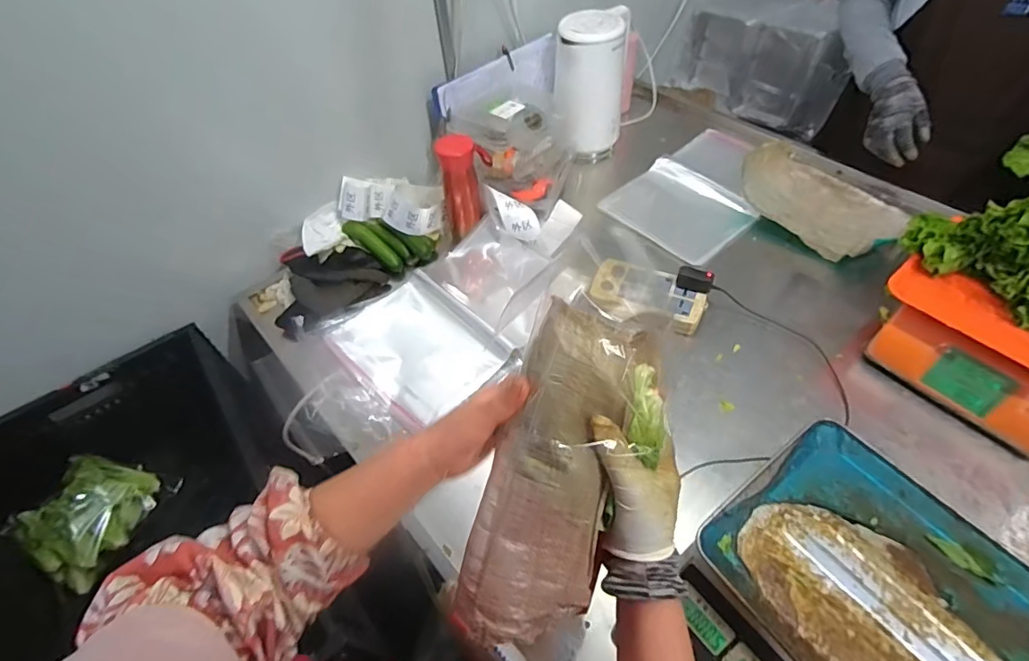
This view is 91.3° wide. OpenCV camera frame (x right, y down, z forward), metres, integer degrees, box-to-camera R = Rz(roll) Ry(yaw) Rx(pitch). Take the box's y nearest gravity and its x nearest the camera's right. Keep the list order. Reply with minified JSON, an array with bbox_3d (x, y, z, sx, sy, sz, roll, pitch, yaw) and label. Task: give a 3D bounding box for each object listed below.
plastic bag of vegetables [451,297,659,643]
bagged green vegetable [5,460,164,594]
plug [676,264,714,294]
[{"bbox_3d":[0.030,0.109,0.378,0.093,0.034,0.248,17,90,17],"label":"plastic bag of vegetables"},{"bbox_3d":[-0.685,0.298,0.802,0.065,0.140,0.179,-31,32,38],"label":"bagged green vegetable"},{"bbox_3d":[0.297,-0.085,0.830,0.057,0.039,0.023,21,56,19],"label":"plug"}]

